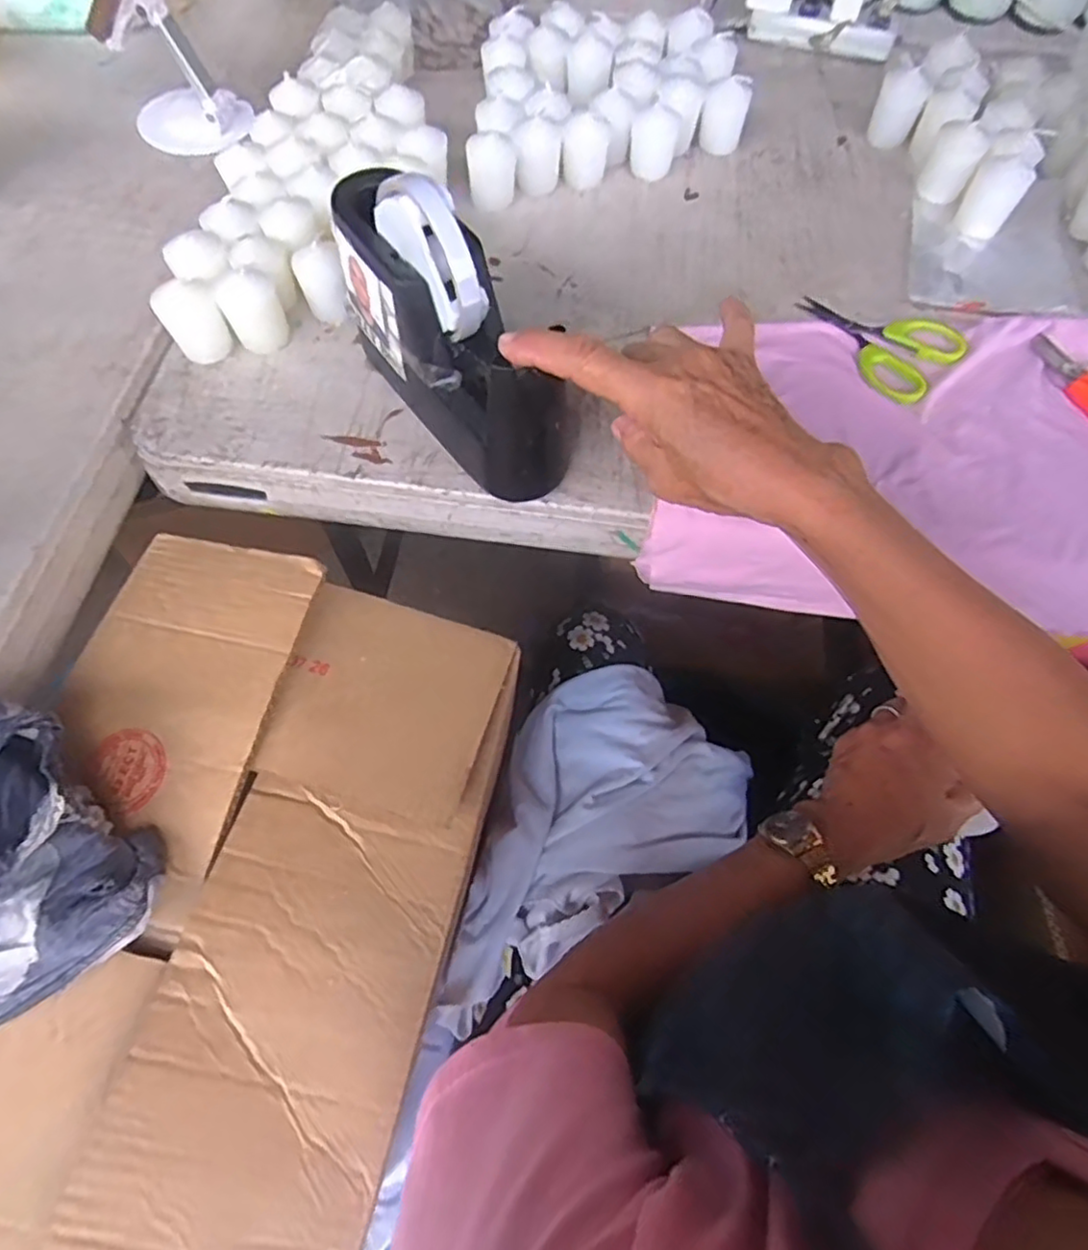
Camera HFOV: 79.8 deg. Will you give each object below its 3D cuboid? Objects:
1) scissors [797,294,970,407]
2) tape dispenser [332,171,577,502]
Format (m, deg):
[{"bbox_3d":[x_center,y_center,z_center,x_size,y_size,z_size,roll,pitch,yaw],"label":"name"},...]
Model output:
[{"bbox_3d":[0.231,-0.203,0.451,0.073,0.016,0.112,-31,70,-15],"label":"scissors"},{"bbox_3d":[-0.055,-0.169,0.372,0.055,0.131,0.177,-38,72,-17],"label":"tape dispenser"}]

